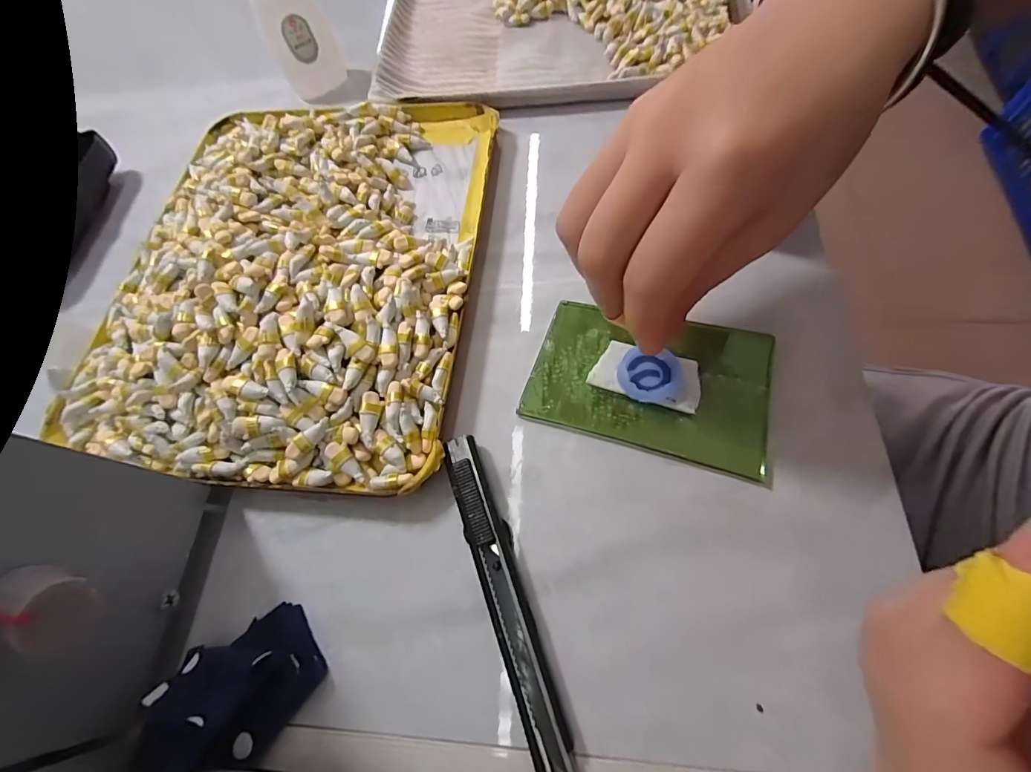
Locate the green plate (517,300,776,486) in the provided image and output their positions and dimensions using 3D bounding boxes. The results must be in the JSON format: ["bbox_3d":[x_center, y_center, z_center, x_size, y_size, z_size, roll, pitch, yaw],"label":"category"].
[{"bbox_3d":[0.060,-0.003,0.198,0.105,0.005,0.067,11,70,12],"label":"green plate"}]

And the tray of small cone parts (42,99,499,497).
[{"bbox_3d":[-0.119,-0.073,0.230,0.191,0.031,0.240,3,67,8],"label":"tray of small cone parts"}]

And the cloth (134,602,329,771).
[{"bbox_3d":[-0.103,0.112,0.157,0.056,0.025,0.041,-37,67,-9],"label":"cloth"}]

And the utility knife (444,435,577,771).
[{"bbox_3d":[-0.004,0.081,0.169,0.016,0.009,0.129,-21,66,-2],"label":"utility knife"}]

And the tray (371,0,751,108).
[{"bbox_3d":[0.029,-0.292,0.317,0.241,0.031,0.237,-1,66,6],"label":"tray"}]

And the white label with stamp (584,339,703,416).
[{"bbox_3d":[0.059,-0.005,0.195,0.046,0.006,0.025,13,69,12],"label":"white label with stamp"}]

